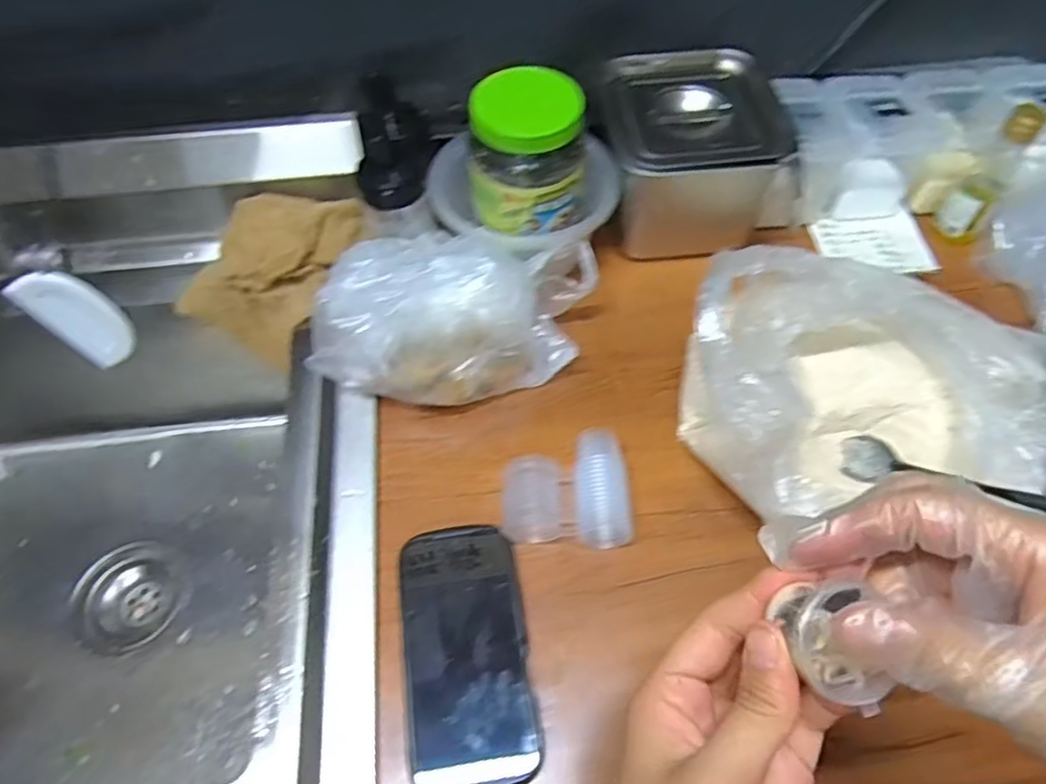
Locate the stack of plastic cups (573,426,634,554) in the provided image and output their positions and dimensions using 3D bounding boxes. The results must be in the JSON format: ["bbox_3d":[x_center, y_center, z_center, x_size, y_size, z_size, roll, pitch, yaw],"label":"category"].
[{"bbox_3d":[0.056,0.072,0.475,0.039,0.035,0.087,-4,56,-2],"label":"stack of plastic cups"}]

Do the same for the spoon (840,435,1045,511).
[{"bbox_3d":[0.291,0.060,0.450,0.126,0.026,0.029,13,53,40],"label":"spoon"}]

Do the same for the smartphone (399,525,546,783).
[{"bbox_3d":[-0.037,0.168,0.421,0.080,0.014,0.160,-8,56,-5],"label":"smartphone"}]

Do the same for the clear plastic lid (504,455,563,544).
[{"bbox_3d":[0.007,0.081,0.466,0.040,0.032,0.059,-2,56,0],"label":"clear plastic lid"}]

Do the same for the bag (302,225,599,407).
[{"bbox_3d":[-0.053,-0.066,0.528,0.219,0.100,0.140,1,56,2],"label":"bag"}]

